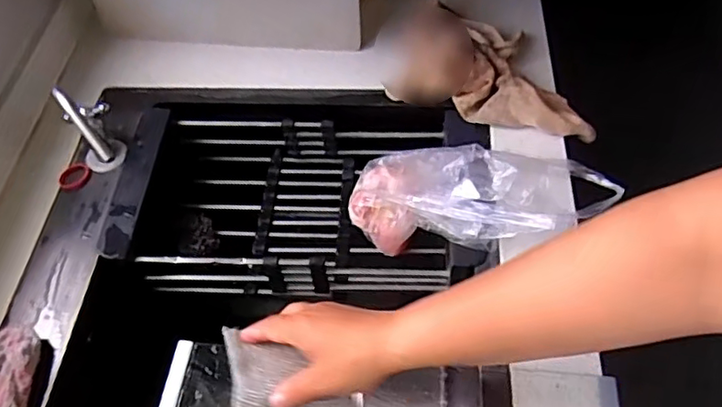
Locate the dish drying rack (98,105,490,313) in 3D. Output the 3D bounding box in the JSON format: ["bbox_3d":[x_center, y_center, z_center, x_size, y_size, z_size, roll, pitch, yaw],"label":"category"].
[{"bbox_3d":[-0.064,-0.006,0.645,0.368,0.086,0.207,3,56,5],"label":"dish drying rack"}]

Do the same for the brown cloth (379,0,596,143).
[{"bbox_3d":[0.138,-0.146,0.636,0.242,0.063,0.127,23,60,17],"label":"brown cloth"}]

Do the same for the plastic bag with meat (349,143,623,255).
[{"bbox_3d":[0.102,-0.007,0.575,0.255,0.086,0.102,-1,51,29],"label":"plastic bag with meat"}]

